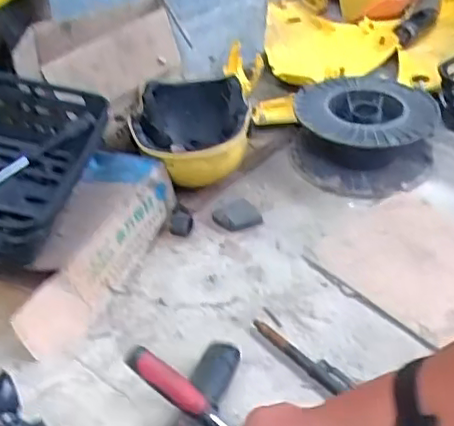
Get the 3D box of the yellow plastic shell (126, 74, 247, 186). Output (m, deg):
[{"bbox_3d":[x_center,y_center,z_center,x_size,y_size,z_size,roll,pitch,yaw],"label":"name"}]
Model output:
[{"bbox_3d":[-0.065,-0.128,1.087,0.193,0.116,0.200,1,39,2],"label":"yellow plastic shell"}]

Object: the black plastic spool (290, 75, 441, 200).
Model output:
[{"bbox_3d":[0.247,-0.152,1.149,0.245,0.120,0.240,-1,39,0],"label":"black plastic spool"}]

